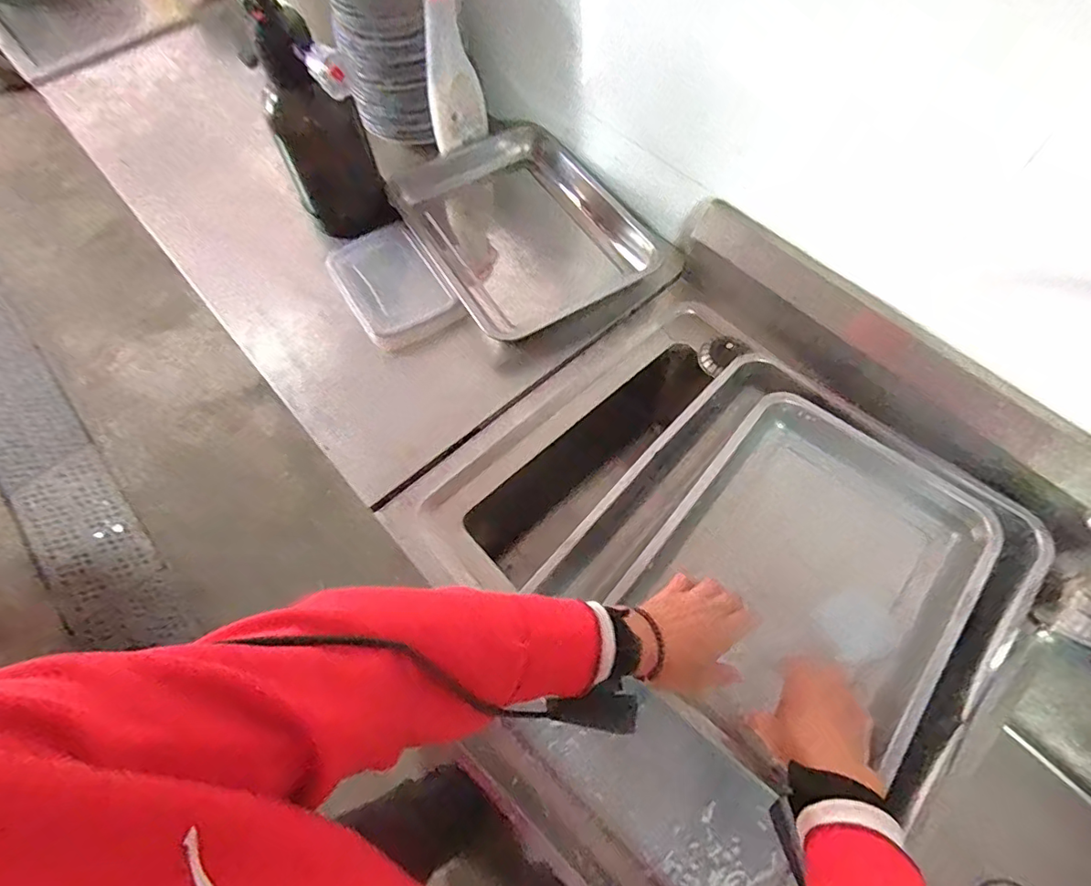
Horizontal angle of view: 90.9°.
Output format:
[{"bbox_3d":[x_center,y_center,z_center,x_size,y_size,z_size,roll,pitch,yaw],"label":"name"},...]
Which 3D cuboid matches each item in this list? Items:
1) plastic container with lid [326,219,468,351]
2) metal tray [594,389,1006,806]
[{"bbox_3d":[-0.226,-0.231,0.793,0.138,0.031,0.216,-32,67,-15],"label":"plastic container with lid"},{"bbox_3d":[0.284,0.146,0.582,0.301,0.058,0.392,37,69,17],"label":"metal tray"}]

